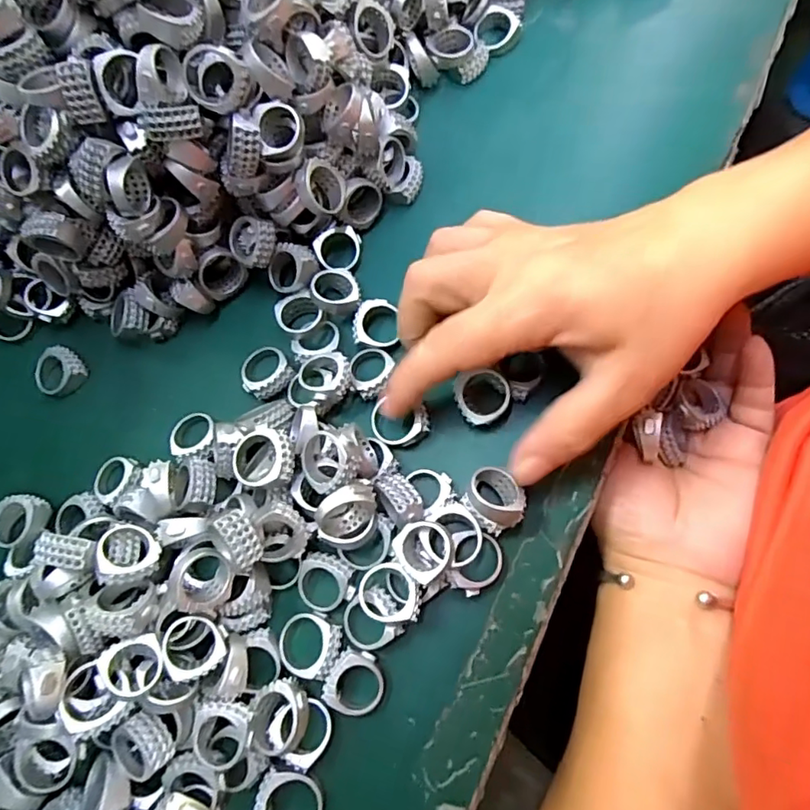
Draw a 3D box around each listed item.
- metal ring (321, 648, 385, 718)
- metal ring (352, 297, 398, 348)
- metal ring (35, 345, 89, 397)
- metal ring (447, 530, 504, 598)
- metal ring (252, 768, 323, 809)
[{"bbox_3d":[-0.019,0.108,0.216,0.022,0.006,0.023,-2,74,7],"label":"metal ring"},{"bbox_3d":[-0.013,-0.038,0.259,0.021,0.008,0.024,6,76,9],"label":"metal ring"},{"bbox_3d":[-0.170,-0.016,0.273,0.022,0.007,0.022,-2,74,7],"label":"metal ring"},{"bbox_3d":[0.028,0.064,0.224,0.021,0.007,0.025,8,76,10],"label":"metal ring"},{"bbox_3d":[-0.043,0.149,0.207,0.025,0.007,0.024,-2,74,7],"label":"metal ring"}]

